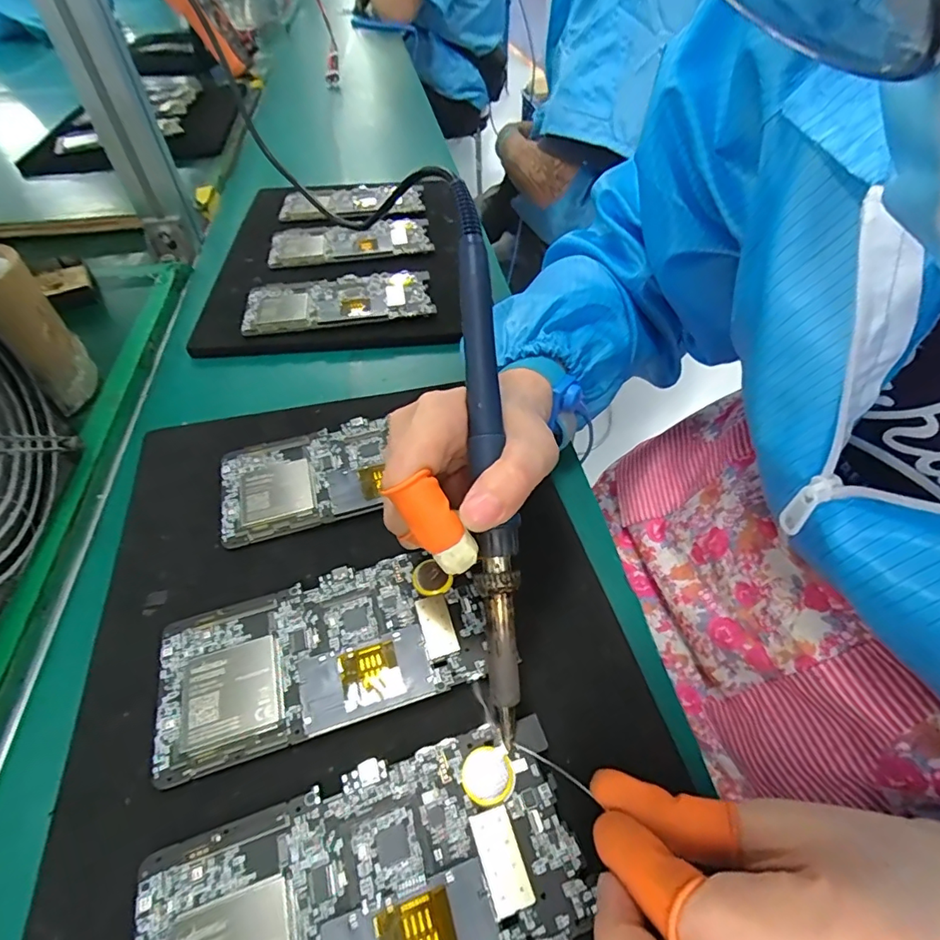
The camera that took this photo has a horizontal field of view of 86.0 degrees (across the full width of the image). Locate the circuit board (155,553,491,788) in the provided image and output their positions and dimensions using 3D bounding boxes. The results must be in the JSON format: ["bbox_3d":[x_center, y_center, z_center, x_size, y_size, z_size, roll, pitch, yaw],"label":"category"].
[{"bbox_3d":[-0.067,0.083,0.234,0.142,0.008,0.071,-15,50,-11],"label":"circuit board"}]

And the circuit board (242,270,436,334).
[{"bbox_3d":[-0.111,-0.144,0.428,0.152,0.008,0.068,-9,45,-5],"label":"circuit board"}]

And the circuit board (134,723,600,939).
[{"bbox_3d":[-0.037,0.147,0.177,0.149,0.007,0.071,-16,46,-12],"label":"circuit board"}]

